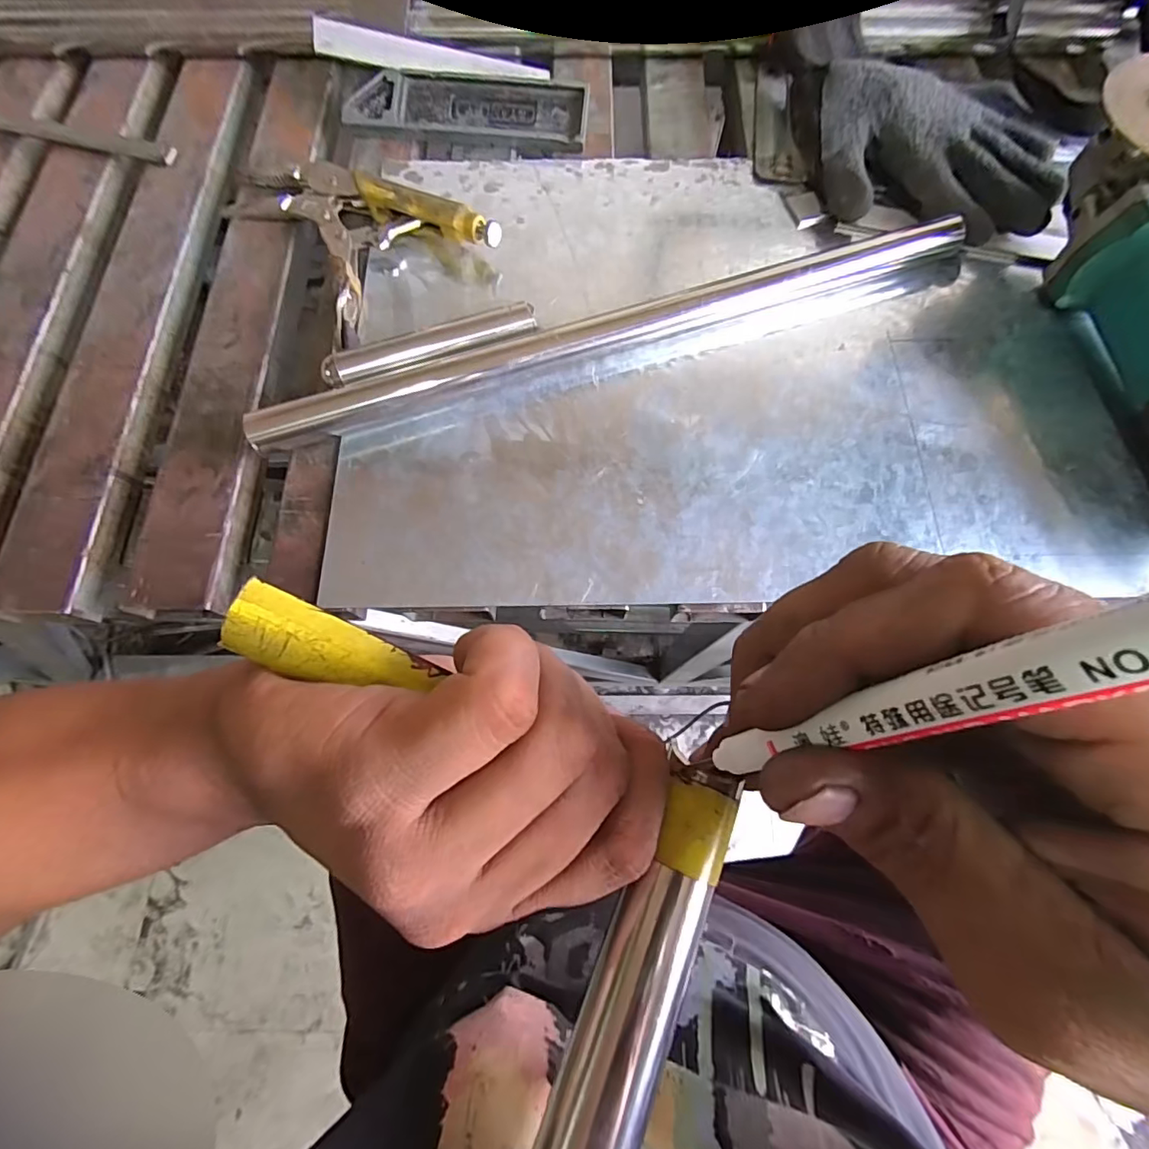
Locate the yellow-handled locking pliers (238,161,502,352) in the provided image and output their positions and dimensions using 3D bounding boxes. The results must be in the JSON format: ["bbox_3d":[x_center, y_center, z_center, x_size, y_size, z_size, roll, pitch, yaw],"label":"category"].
[{"bbox_3d":[-0.154,-0.248,0.355,0.123,0.027,0.183,-39,77,-10],"label":"yellow-handled locking pliers"}]

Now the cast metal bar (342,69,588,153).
[{"bbox_3d":[-0.079,-0.350,0.389,0.173,0.011,0.051,7,95,-2],"label":"cast metal bar"}]

